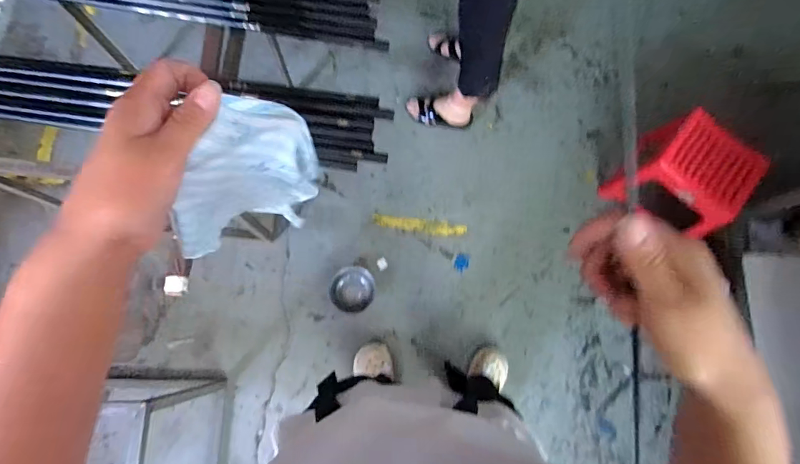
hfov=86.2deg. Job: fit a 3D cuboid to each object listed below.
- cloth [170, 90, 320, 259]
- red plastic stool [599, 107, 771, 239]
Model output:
[{"bbox_3d":[-0.115,-0.027,0.357,0.048,0.171,0.119,25,81,0],"label":"cloth"},{"bbox_3d":[0.867,-0.158,1.351,0.283,0.332,0.284,41,81,2],"label":"red plastic stool"}]

